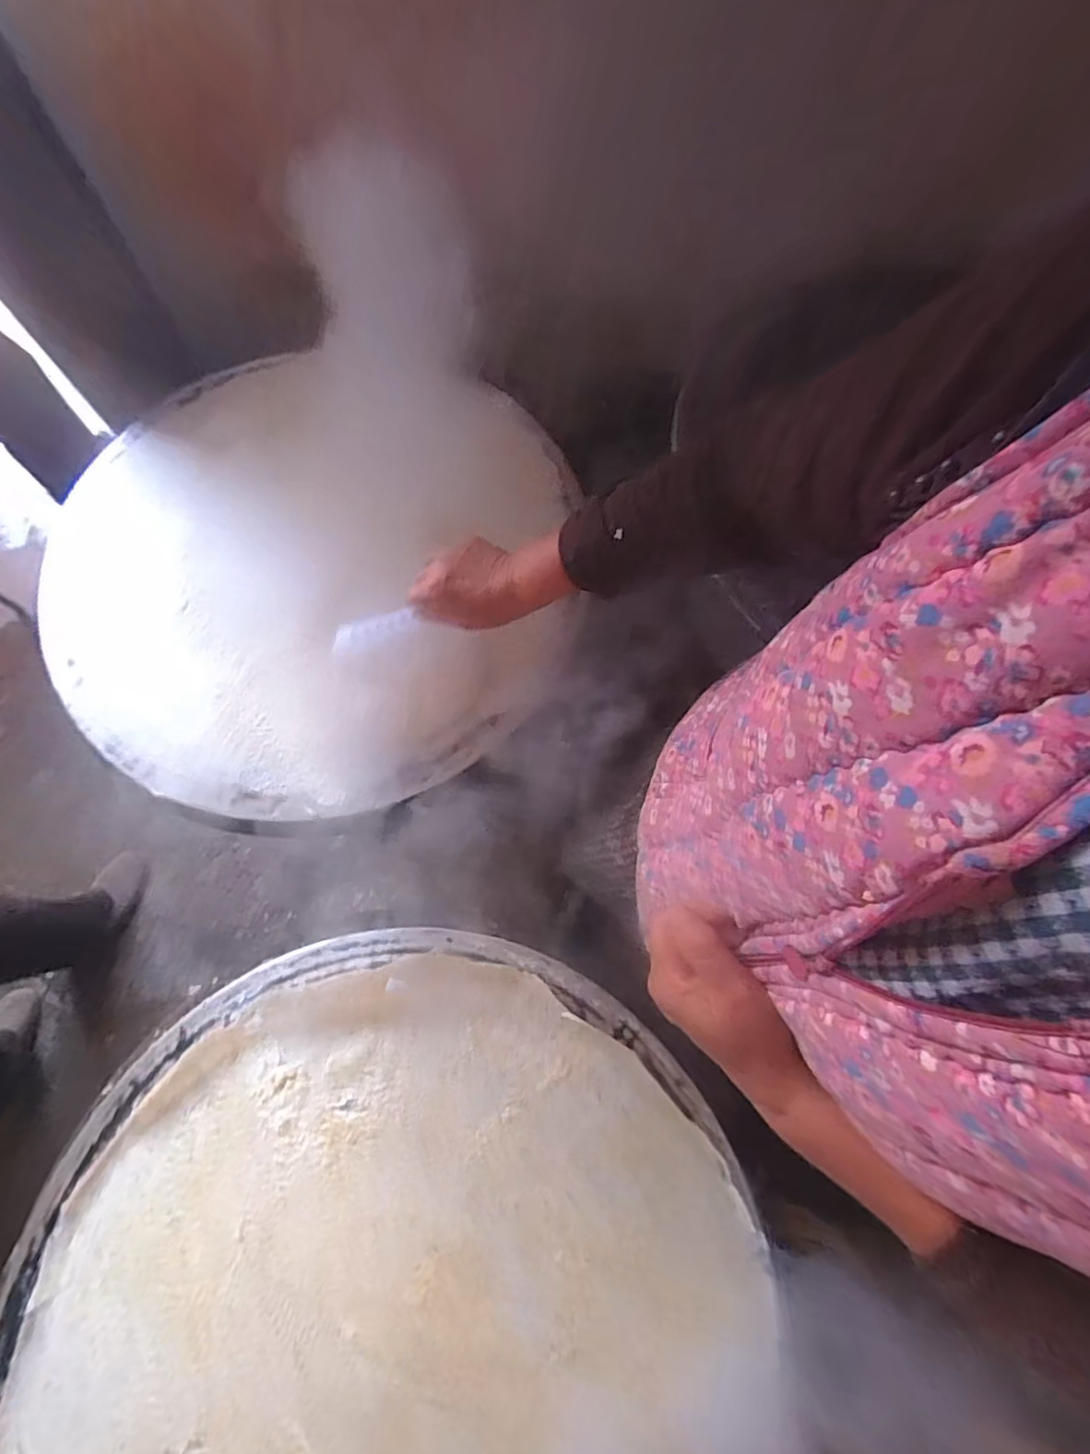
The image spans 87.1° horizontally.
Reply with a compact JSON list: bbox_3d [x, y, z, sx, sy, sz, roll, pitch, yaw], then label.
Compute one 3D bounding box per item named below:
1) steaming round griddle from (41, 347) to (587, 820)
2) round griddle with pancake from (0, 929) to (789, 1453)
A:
[{"bbox_3d":[-0.279,-0.196,0.644,0.623,0.055,0.541,43,88,14],"label":"steaming round griddle"},{"bbox_3d":[-0.128,0.481,0.466,0.601,0.042,0.569,0,71,1],"label":"round griddle with pancake"}]

